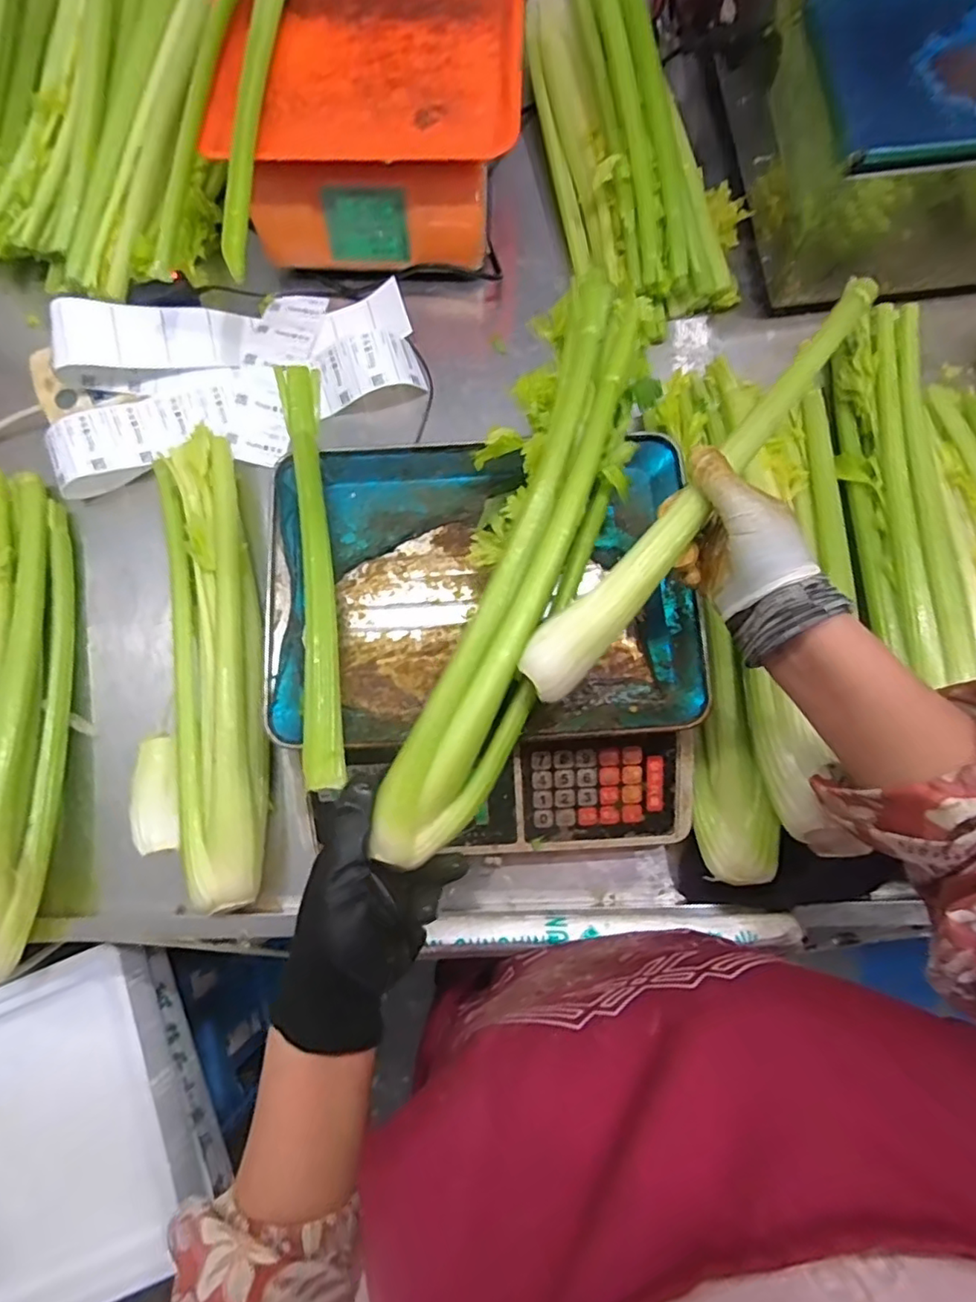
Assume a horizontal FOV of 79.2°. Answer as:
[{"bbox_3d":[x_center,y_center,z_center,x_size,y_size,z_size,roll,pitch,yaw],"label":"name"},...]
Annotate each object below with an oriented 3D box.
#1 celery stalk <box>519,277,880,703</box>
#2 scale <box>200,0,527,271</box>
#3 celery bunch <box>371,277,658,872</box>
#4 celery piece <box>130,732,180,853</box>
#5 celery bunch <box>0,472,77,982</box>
[{"bbox_3d":[0.164,-0.134,0.403,0.041,0.031,0.423,39,78,9],"label":"celery stalk"},{"bbox_3d":[-0.113,-0.535,0.590,0.286,0.098,0.251,4,79,2],"label":"scale"},{"bbox_3d":[0.022,-0.062,0.406,0.088,0.048,0.403,19,78,5],"label":"celery bunch"},{"bbox_3d":[-0.294,0.127,0.524,0.030,0.031,0.098,-11,78,-1],"label":"celery piece"},{"bbox_3d":[-0.427,0.038,0.521,0.107,0.066,0.452,-15,78,-1],"label":"celery bunch"}]

